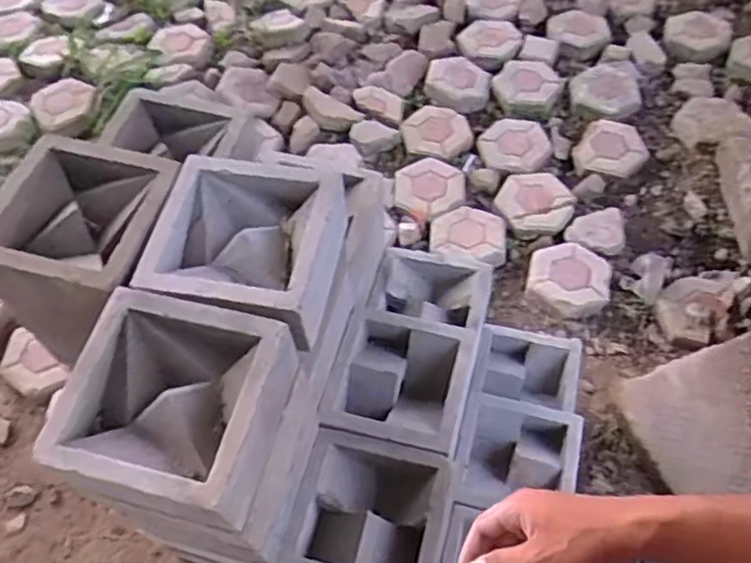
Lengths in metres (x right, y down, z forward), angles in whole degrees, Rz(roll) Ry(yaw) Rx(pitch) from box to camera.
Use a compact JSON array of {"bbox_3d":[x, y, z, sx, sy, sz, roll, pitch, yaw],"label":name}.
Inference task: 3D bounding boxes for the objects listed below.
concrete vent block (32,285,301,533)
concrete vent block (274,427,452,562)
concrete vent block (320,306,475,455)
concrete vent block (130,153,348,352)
[{"bbox_3d":[-0.209,0.133,0.712,0.202,0.104,0.206,12,57,10],"label":"concrete vent block"},{"bbox_3d":[-0.003,0.325,0.928,0.202,0.092,0.196,12,57,11],"label":"concrete vent block"},{"bbox_3d":[0.040,0.159,1.037,0.197,0.100,0.213,11,57,10],"label":"concrete vent block"},{"bbox_3d":[-0.155,-0.050,0.810,0.216,0.084,0.215,11,57,10],"label":"concrete vent block"}]

